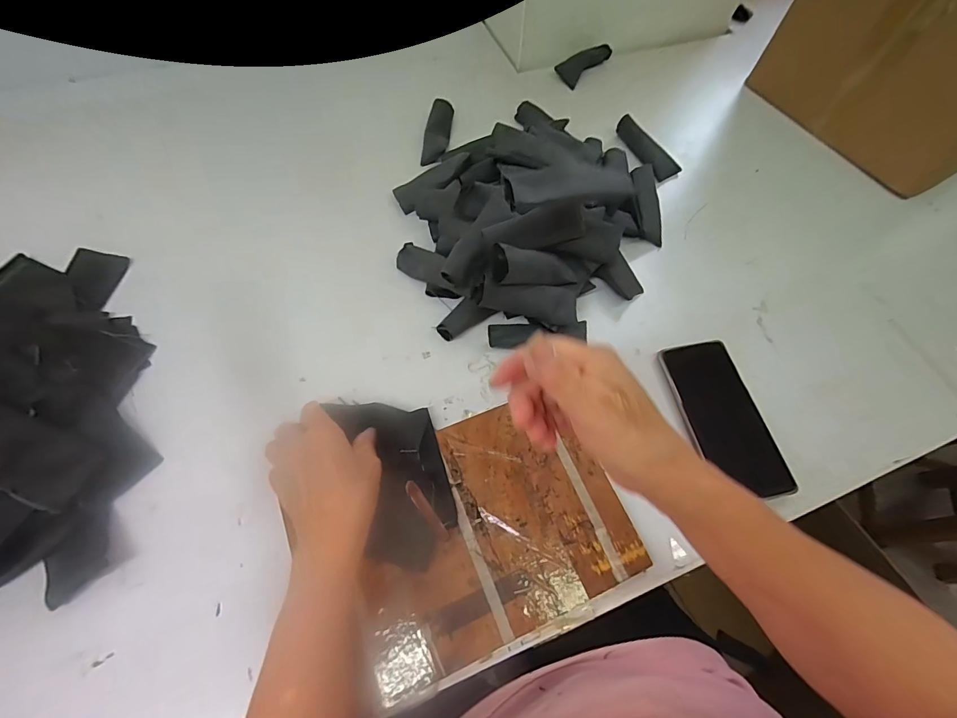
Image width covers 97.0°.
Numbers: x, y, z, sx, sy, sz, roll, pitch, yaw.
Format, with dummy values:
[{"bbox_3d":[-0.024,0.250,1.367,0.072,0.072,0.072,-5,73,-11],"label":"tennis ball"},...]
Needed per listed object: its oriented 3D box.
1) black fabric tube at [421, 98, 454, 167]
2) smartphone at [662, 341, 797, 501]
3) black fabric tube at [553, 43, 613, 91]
[{"bbox_3d":[-0.054,-0.305,0.568,0.032,0.020,0.102,5,64,0],"label":"black fabric tube"},{"bbox_3d":[0.238,0.057,0.416,0.074,0.012,0.157,-11,65,-8],"label":"smartphone"},{"bbox_3d":[0.162,-0.454,0.655,0.090,0.032,0.040,-40,72,-19],"label":"black fabric tube"}]

